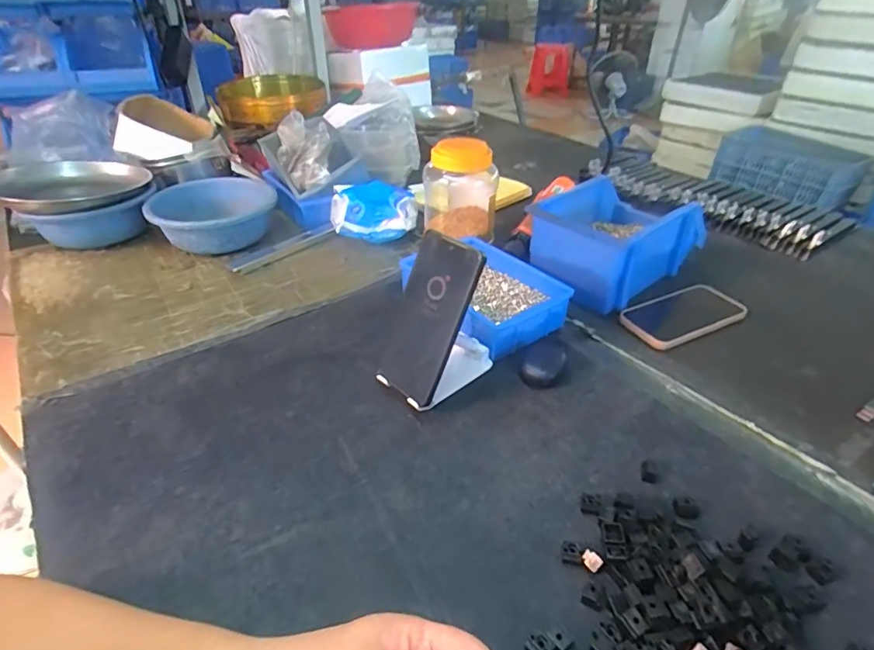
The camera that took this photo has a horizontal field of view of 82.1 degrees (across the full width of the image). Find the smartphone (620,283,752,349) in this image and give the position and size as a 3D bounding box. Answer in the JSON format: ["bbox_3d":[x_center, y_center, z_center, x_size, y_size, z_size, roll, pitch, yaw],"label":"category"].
[{"bbox_3d":[0.318,-0.015,0.649,0.165,0.009,0.083,-15,38,-20],"label":"smartphone"}]

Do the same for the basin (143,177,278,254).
[{"bbox_3d":[-0.369,-0.178,0.827,0.183,0.062,0.201,0,35,0],"label":"basin"}]

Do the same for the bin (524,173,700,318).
[{"bbox_3d":[0.260,-0.130,0.731,0.246,0.107,0.159,-27,43,-33],"label":"bin"}]

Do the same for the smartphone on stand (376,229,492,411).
[{"bbox_3d":[0.000,-0.005,0.513,0.081,0.158,0.115,28,44,34],"label":"smartphone on stand"}]

